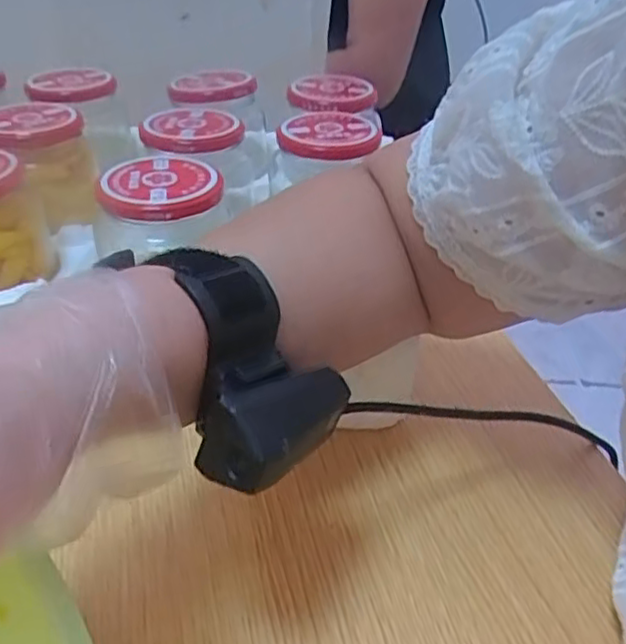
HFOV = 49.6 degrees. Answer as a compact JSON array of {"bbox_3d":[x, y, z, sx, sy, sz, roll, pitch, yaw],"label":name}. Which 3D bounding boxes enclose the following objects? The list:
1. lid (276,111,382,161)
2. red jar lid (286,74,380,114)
[{"bbox_3d":[0.011,-0.128,0.459,0.068,0.013,0.059,-4,35,-8],"label":"lid"},{"bbox_3d":[0.015,-0.180,0.535,0.060,0.017,0.054,-26,43,-34],"label":"red jar lid"}]

